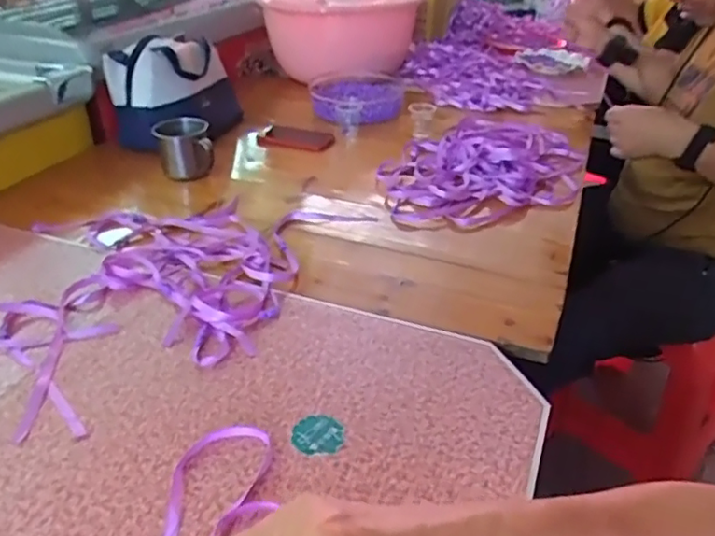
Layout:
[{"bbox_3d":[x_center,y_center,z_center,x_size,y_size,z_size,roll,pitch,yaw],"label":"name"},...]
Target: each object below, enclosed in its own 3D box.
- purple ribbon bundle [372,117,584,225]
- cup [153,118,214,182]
[{"bbox_3d":[0.210,-0.172,0.973,0.284,0.047,0.411,20,38,28],"label":"purple ribbon bundle"},{"bbox_3d":[-0.286,-0.197,0.973,0.083,0.085,0.097,-10,34,-15],"label":"cup"}]

